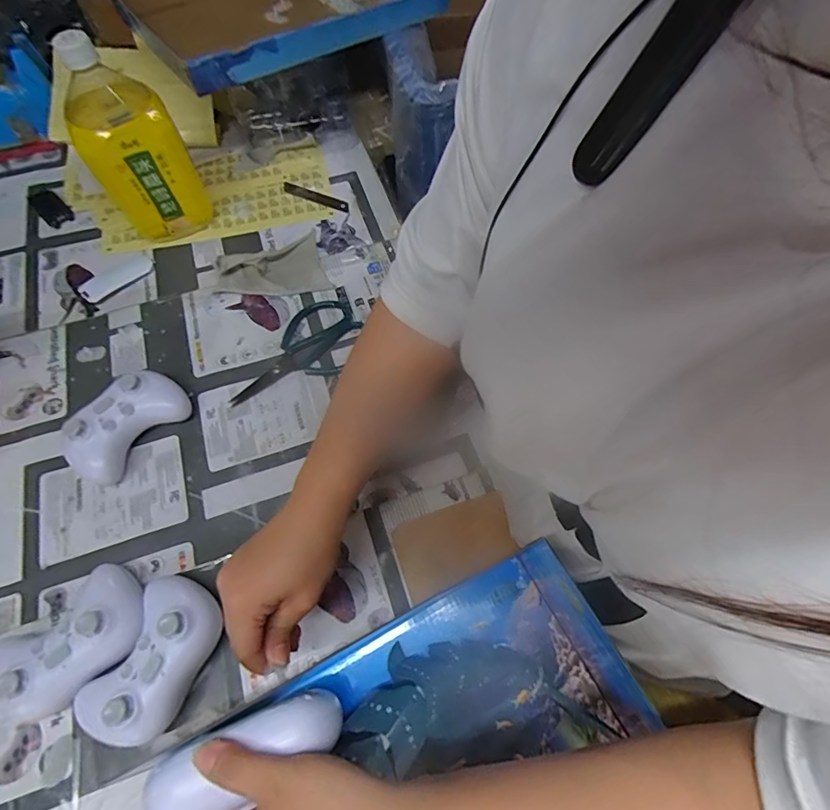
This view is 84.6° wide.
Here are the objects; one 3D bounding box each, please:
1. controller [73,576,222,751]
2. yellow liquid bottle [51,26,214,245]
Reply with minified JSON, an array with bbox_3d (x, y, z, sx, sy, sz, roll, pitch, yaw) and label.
[{"bbox_3d":[-0.200,0.194,0.349,0.076,0.051,0.112,22,67,11],"label":"controller"},{"bbox_3d":[-0.298,-0.276,0.488,0.095,0.194,0.086,-21,66,-9],"label":"yellow liquid bottle"}]

